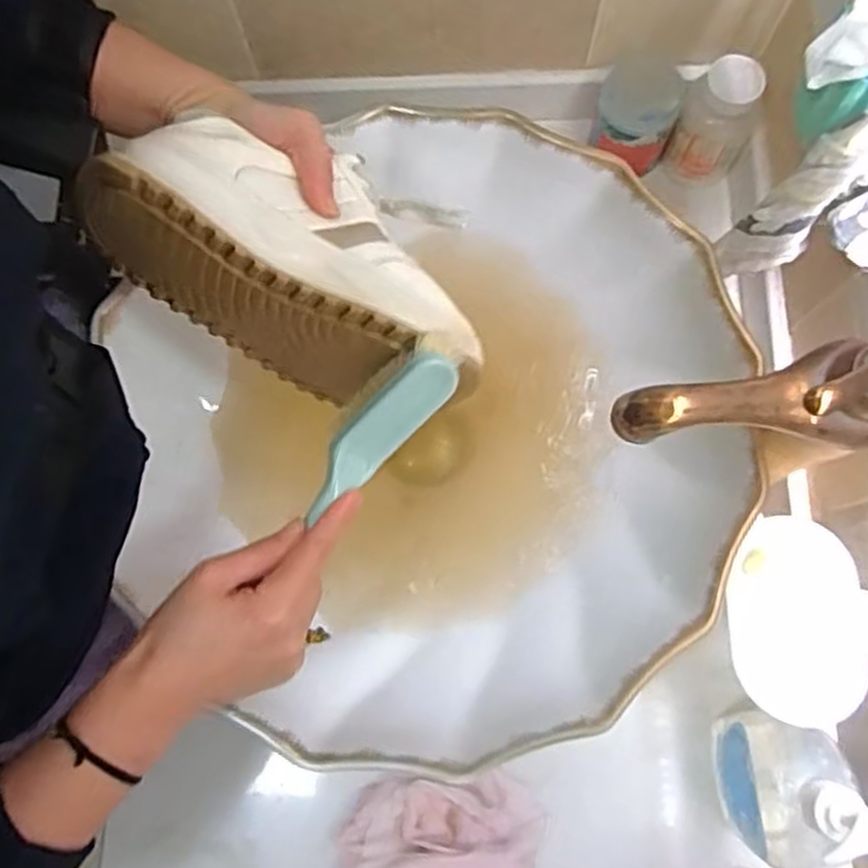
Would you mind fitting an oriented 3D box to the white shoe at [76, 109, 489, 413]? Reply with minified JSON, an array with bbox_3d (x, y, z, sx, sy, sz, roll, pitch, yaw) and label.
[{"bbox_3d":[-0.086,-0.101,0.469,0.231,0.102,0.119,32,50,-11],"label":"white shoe"}]

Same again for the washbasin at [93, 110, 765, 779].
[{"bbox_3d":[0.004,0.001,0.550,0.404,0.123,0.425,0,75,1],"label":"washbasin"}]

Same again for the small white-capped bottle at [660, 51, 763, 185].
[{"bbox_3d":[0.244,-0.270,0.656,0.063,0.102,0.054,40,79,10],"label":"small white-capped bottle"}]

